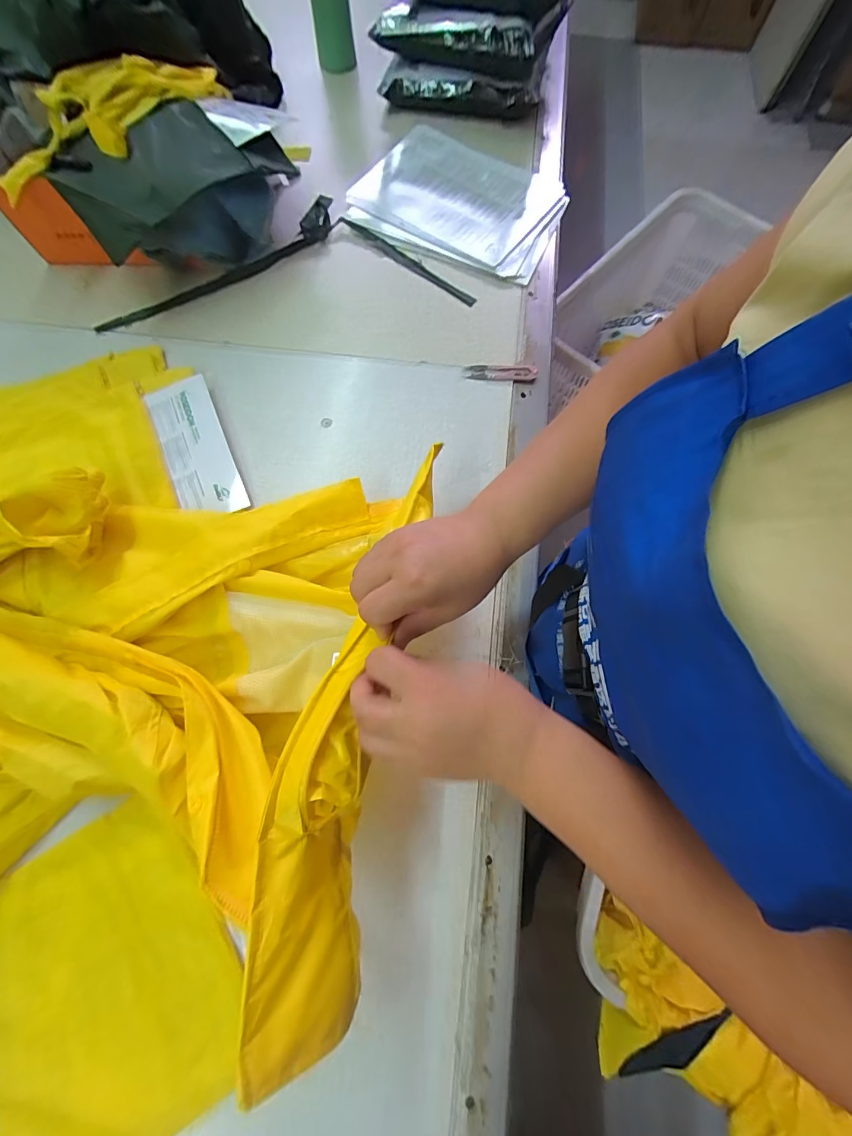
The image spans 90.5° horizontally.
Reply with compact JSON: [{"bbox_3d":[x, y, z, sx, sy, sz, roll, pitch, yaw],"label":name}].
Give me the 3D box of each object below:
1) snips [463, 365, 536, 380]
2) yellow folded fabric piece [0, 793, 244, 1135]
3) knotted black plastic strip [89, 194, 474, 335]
[{"bbox_3d":[0.106,-0.278,0.600,0.099,0.006,0.025,0,73,-2],"label":"snips"},{"bbox_3d":[-0.304,0.389,0.393,0.230,0.013,0.263,-33,75,-8],"label":"yellow folded fabric piece"},{"bbox_3d":[-0.208,-0.476,0.648,0.541,0.022,0.231,-3,73,-3],"label":"knotted black plastic strip"}]

